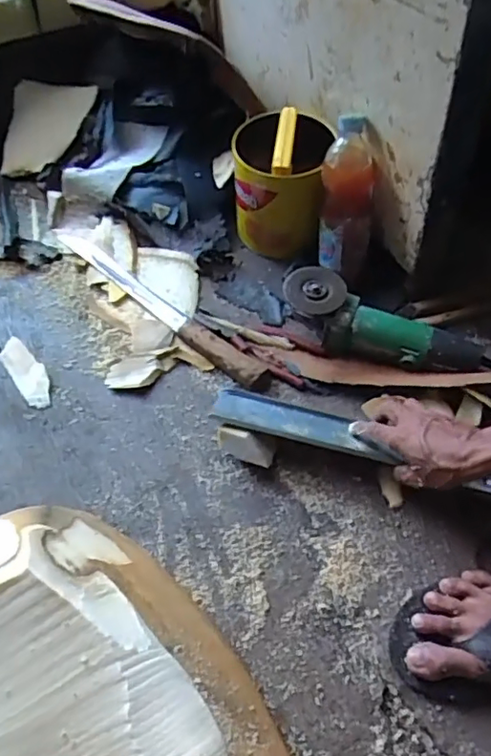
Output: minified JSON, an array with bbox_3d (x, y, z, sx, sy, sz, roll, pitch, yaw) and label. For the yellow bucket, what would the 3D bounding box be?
[{"bbox_3d":[0.053,-0.295,0.879,0.132,0.183,0.143,-1,57,1],"label":"yellow bucket"}]

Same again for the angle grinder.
[{"bbox_3d":[0.179,-0.070,0.780,0.262,0.082,0.098,10,58,8],"label":"angle grinder"}]

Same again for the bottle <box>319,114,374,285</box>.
[{"bbox_3d":[0.137,-0.243,0.802,0.072,0.216,0.067,-4,30,-1],"label":"bottle"}]

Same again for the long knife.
[{"bbox_3d":[-0.139,-0.117,0.863,0.438,0.025,0.037,37,65,22],"label":"long knife"}]

